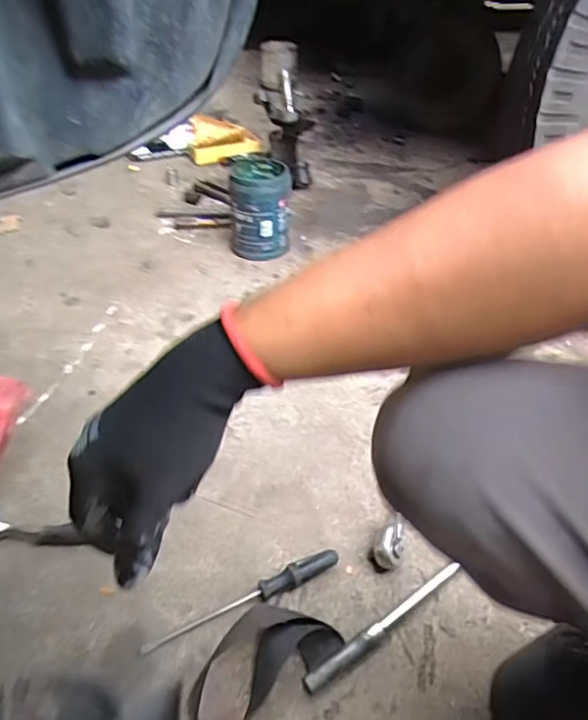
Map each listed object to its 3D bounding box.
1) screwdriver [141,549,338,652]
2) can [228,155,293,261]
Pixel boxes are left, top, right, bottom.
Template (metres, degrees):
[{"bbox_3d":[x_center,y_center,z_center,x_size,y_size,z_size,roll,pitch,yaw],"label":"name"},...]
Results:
[{"bbox_3d":[-0.057,0.280,0.641,0.240,0.030,0.025,-16,45,-20],"label":"screwdriver"},{"bbox_3d":[-0.074,-0.333,1.211,0.133,0.176,0.135,-1,42,-3],"label":"can"}]

